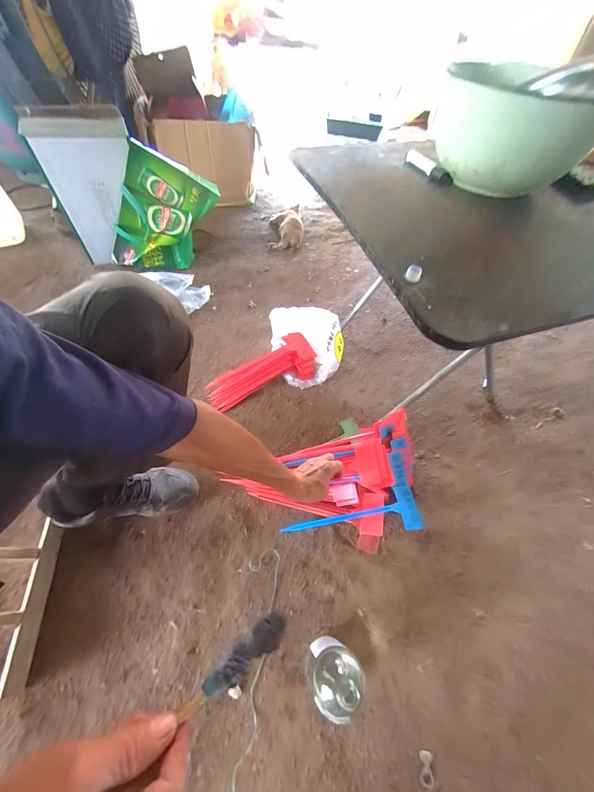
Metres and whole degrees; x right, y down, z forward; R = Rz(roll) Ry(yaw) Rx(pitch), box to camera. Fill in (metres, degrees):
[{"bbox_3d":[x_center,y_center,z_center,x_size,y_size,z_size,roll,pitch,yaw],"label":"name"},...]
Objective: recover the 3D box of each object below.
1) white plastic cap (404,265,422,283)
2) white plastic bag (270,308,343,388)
[{"bbox_3d":[0.139,-0.146,0.341,0.018,0.014,0.016,24,58,11],"label":"white plastic cap"},{"bbox_3d":[0.029,-0.153,0.837,0.177,0.138,0.216,-15,59,-11],"label":"white plastic bag"}]

